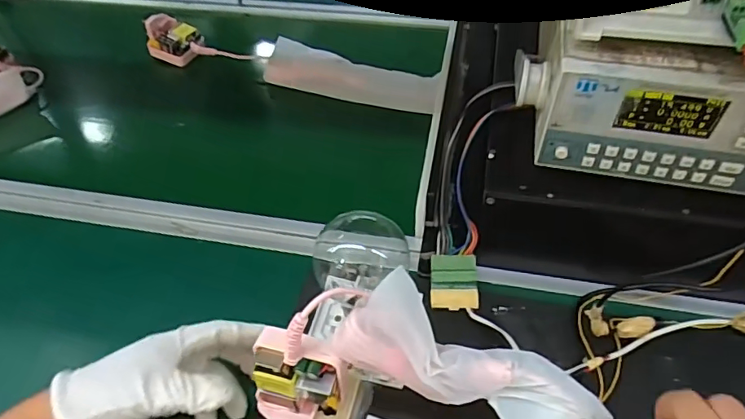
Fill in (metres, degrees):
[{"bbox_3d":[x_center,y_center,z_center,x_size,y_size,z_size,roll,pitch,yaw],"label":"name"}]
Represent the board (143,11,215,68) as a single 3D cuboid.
[{"bbox_3d":[-0.287,-0.251,0.741,0.080,0.021,0.089,-24,75,-22],"label":"board"}]

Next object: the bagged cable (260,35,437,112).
[{"bbox_3d":[-0.029,-0.171,0.663,0.234,0.028,0.068,16,51,18],"label":"bagged cable"}]

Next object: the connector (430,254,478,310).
[{"bbox_3d":[0.073,0.065,0.456,0.041,0.010,0.046,2,83,2],"label":"connector"}]

